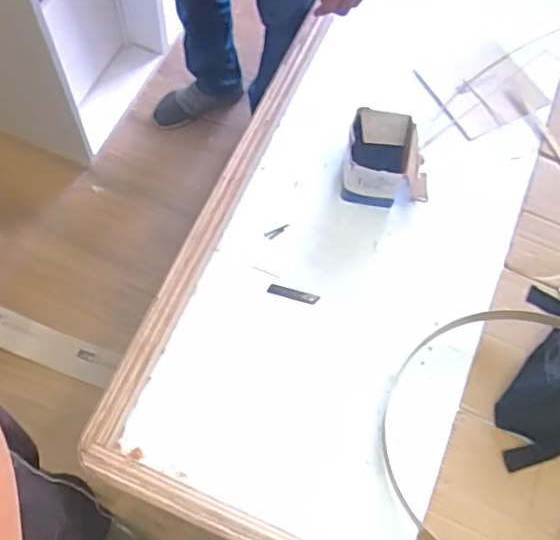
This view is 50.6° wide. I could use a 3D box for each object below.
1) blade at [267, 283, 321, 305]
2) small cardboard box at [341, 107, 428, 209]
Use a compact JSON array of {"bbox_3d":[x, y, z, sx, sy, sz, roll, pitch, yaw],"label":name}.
[{"bbox_3d":[0.021,0.040,0.962,0.083,0.004,0.018,15,76,5],"label":"blade"},{"bbox_3d":[0.185,-0.184,1.009,0.147,0.102,0.130,9,66,0],"label":"small cardboard box"}]

